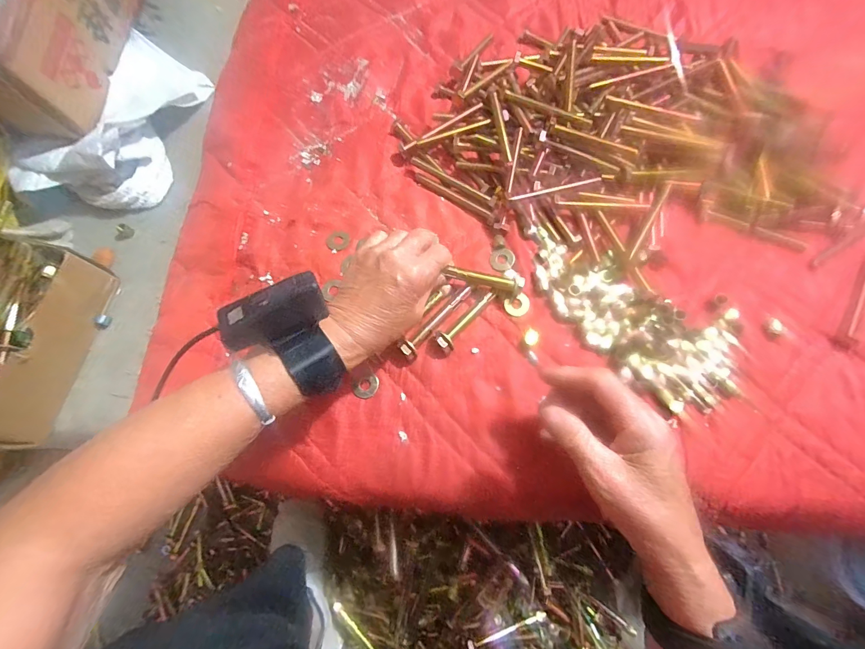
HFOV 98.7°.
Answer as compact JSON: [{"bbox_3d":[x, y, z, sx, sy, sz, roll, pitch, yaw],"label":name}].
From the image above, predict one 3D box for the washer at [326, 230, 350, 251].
[{"bbox_3d":[-0.101,-0.090,0.396,0.024,0.004,0.023,-1,70,2],"label":"washer"}]

